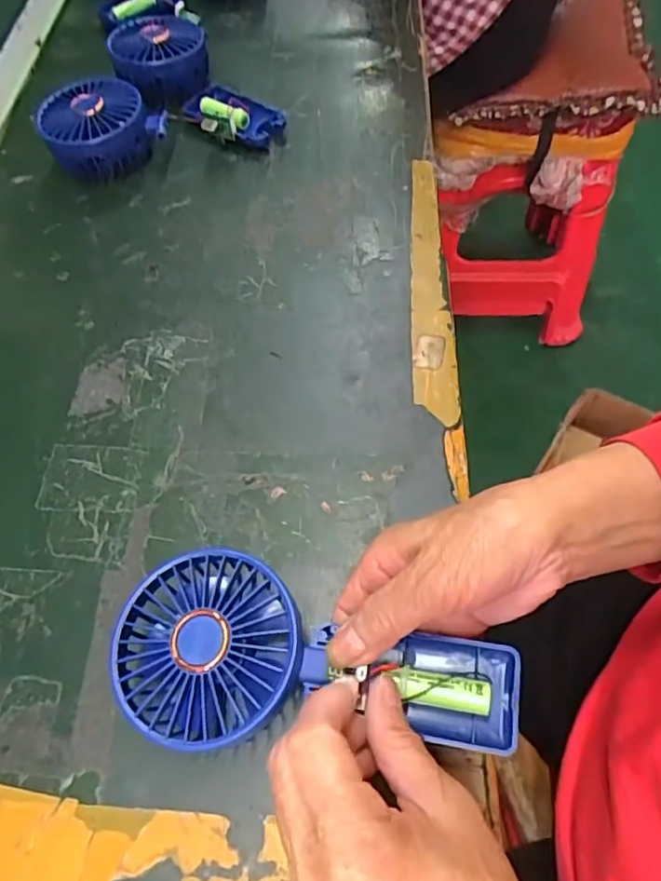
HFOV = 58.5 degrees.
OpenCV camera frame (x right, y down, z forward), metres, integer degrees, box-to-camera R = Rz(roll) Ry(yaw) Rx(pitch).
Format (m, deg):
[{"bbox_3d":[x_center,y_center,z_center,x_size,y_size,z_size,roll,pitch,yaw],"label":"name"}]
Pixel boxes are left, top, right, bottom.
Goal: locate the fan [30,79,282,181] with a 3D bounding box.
[{"bbox_3d":[-0.140,-0.274,0.500,0.196,0.051,0.095,-10,61,-2],"label":"fan"}]

